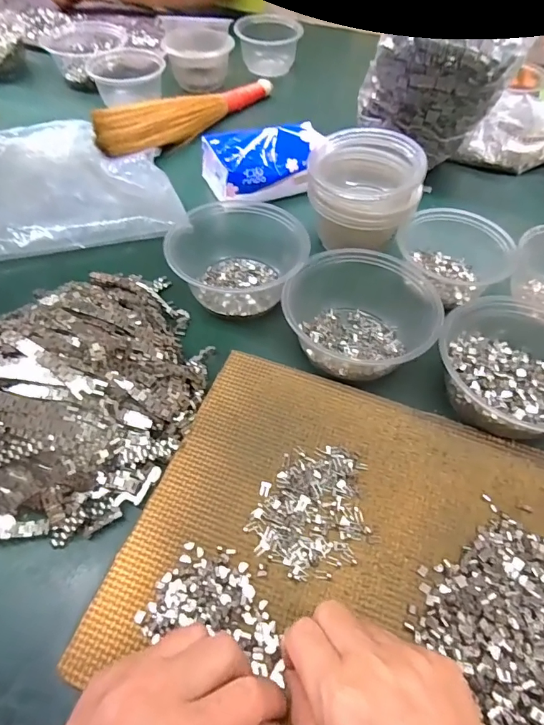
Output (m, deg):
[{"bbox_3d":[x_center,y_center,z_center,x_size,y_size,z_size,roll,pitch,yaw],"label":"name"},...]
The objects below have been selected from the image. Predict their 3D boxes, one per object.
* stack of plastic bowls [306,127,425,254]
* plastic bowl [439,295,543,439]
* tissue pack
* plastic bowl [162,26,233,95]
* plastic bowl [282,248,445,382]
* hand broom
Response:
[{"bbox_3d":[0.095,-0.180,0.485,0.119,0.103,0.110,1,55,-1],"label":"stack of plastic bowls"},{"bbox_3d":[0.207,0.002,0.382,0.134,0.048,0.126,0,55,-1],"label":"plastic bowl"},{"bbox_3d":[-0.009,-0.245,0.554,0.149,0.066,0.079,-7,55,-6],"label":"tissue pack"},{"bbox_3d":[-0.118,-0.507,0.733,0.107,0.057,0.090,-11,56,-9],"label":"plastic bowl"},{"bbox_3d":[0.079,-0.043,0.413,0.124,0.057,0.121,1,55,-1],"label":"plastic bowl"},{"bbox_3d":[-0.112,-0.371,0.649,0.061,0.063,0.317,37,62,22],"label":"hand broom"}]

